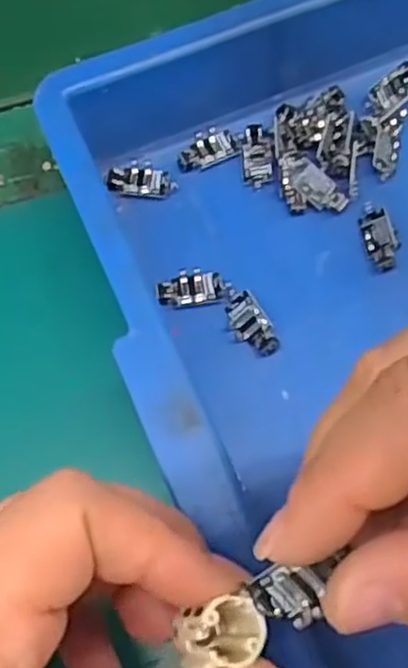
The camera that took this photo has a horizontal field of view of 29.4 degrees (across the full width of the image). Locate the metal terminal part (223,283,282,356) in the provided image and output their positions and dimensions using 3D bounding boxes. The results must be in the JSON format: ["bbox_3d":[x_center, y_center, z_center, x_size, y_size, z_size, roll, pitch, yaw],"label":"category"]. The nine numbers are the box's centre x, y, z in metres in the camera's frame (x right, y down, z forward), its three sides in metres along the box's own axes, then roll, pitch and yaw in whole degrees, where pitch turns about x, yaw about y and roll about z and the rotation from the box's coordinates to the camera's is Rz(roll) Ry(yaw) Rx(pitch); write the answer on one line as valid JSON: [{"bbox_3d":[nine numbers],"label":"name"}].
[{"bbox_3d":[0.016,-0.005,0.272,0.012,0.005,0.029,-25,69,-11],"label":"metal terminal part"}]

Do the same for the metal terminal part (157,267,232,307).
[{"bbox_3d":[-0.004,-0.017,0.279,0.026,0.005,0.014,-8,67,-4],"label":"metal terminal part"}]

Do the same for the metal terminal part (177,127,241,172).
[{"bbox_3d":[0.001,-0.071,0.298,0.023,0.004,0.013,-24,69,-11],"label":"metal terminal part"}]

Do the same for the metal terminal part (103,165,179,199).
[{"bbox_3d":[-0.024,-0.058,0.294,0.026,0.004,0.010,4,67,1],"label":"metal terminal part"}]

